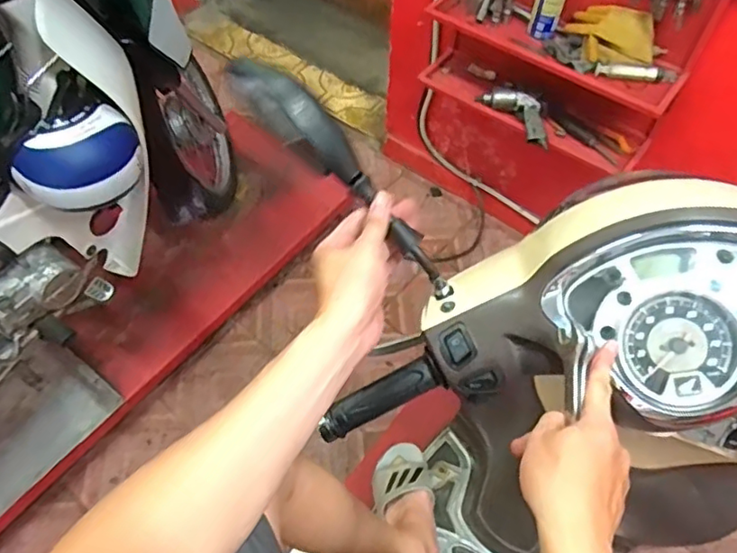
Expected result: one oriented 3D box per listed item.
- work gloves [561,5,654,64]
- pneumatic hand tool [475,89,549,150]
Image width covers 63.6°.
[{"bbox_3d":[0.538,-0.537,1.318,0.200,0.079,0.117,22,58,13],"label":"work gloves"},{"bbox_3d":[0.384,-0.410,1.525,0.112,0.069,0.233,-34,63,-21],"label":"pneumatic hand tool"}]

